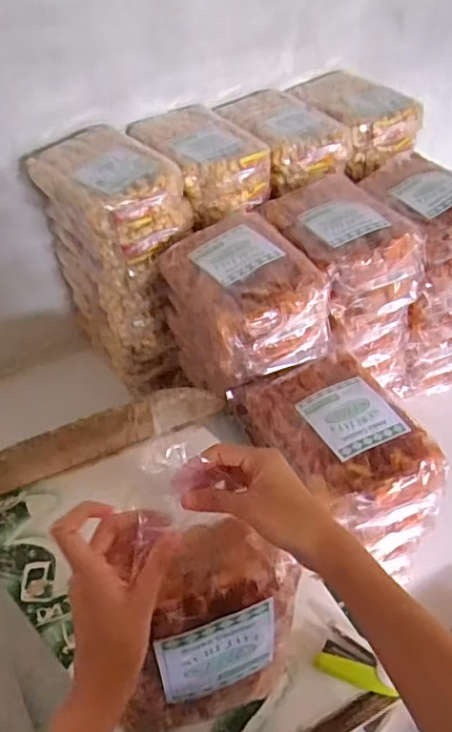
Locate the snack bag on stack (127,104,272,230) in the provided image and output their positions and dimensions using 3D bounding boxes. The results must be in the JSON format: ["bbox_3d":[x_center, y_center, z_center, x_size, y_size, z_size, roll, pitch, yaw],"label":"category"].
[{"bbox_3d":[-0.045,-0.341,0.955,0.159,0.084,0.251,-18,46,-19],"label":"snack bag on stack"}]

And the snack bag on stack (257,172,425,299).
[{"bbox_3d":[0.164,-0.201,0.841,0.177,0.065,0.230,-10,44,-11],"label":"snack bag on stack"}]

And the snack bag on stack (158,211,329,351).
[{"bbox_3d":[0.018,-0.101,0.776,0.149,0.113,0.218,-19,46,-19],"label":"snack bag on stack"}]

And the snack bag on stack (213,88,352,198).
[{"bbox_3d":[0.092,-0.396,1.012,0.154,0.080,0.261,-21,47,-21],"label":"snack bag on stack"}]

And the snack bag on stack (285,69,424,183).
[{"bbox_3d":[0.224,-0.457,1.080,0.151,0.103,0.256,-18,46,-19],"label":"snack bag on stack"}]

